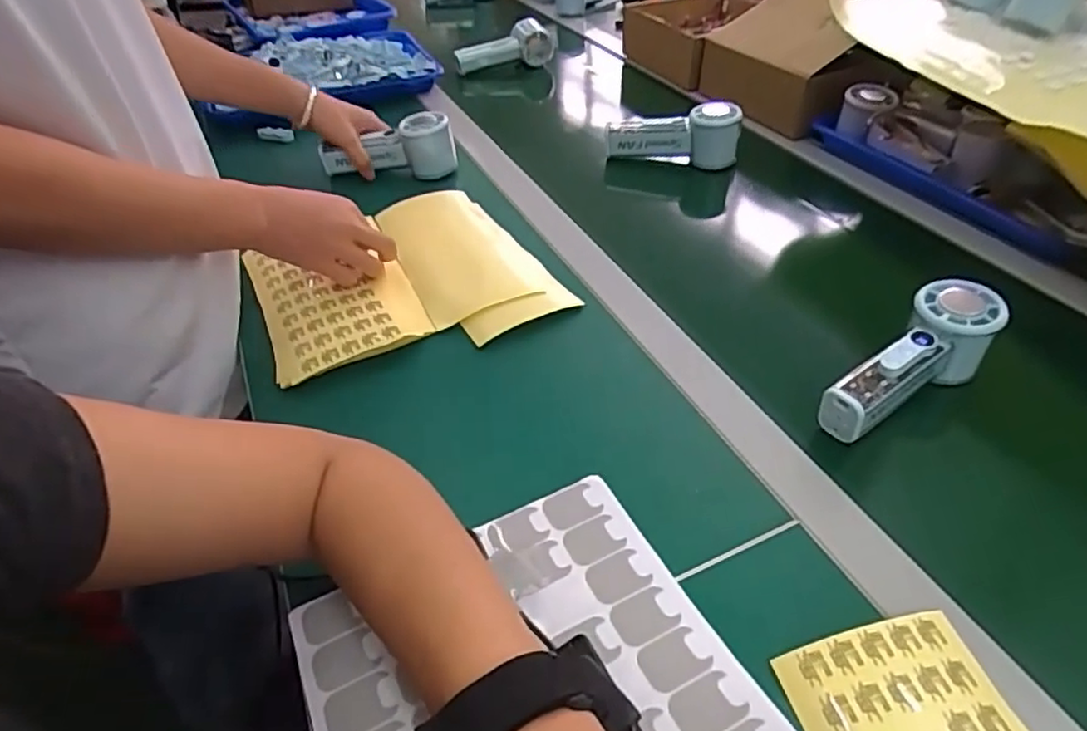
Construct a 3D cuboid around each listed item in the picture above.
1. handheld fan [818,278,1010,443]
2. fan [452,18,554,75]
[{"bbox_3d":[0.261,0.001,0.470,0.152,0.053,0.051,-35,48,-10],"label":"handheld fan"},{"bbox_3d":[-0.065,-0.503,1.046,0.153,0.072,0.043,-9,43,-6],"label":"fan"}]

